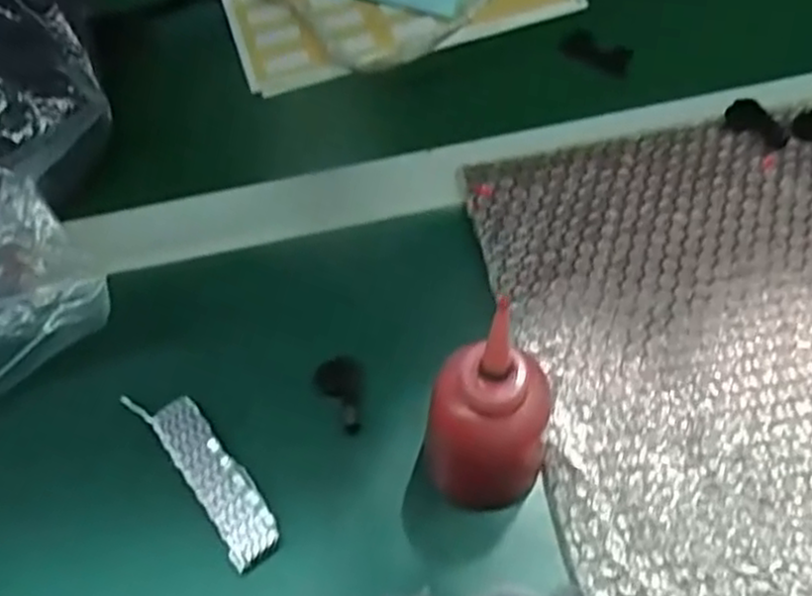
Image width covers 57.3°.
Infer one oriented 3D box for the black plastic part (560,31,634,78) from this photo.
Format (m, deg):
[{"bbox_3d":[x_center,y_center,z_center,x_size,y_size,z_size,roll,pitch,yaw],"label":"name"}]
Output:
[{"bbox_3d":[0.148,-0.190,0.575,0.053,0.015,0.023,27,65,18],"label":"black plastic part"}]

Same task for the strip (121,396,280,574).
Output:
[{"bbox_3d":[-0.113,0.094,0.415,0.031,0.006,0.119,-42,67,-2],"label":"strip"}]

